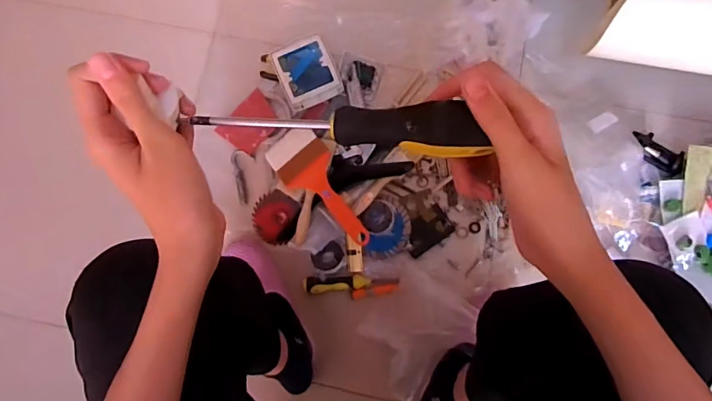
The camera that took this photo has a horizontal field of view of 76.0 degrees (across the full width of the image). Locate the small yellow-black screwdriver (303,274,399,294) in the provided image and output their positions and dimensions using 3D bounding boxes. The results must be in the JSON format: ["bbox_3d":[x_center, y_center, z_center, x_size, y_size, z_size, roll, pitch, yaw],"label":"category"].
[{"bbox_3d":[-0.009,0.140,0.793,0.162,0.029,0.028,-7,80,1],"label":"small yellow-black screwdriver"}]

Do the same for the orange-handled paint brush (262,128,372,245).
[{"bbox_3d":[-0.062,-0.021,0.790,0.095,0.011,0.242,-36,71,3],"label":"orange-handled paint brush"}]

